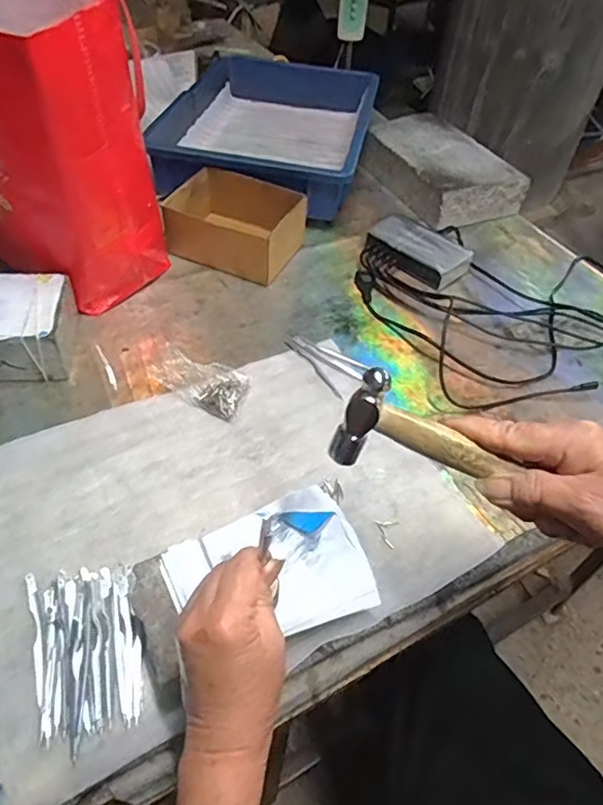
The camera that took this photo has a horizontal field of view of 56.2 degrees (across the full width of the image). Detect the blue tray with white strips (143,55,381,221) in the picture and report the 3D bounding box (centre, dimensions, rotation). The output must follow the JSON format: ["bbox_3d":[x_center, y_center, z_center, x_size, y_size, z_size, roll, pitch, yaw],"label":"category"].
[{"bbox_3d":[-0.049,-0.436,0.902,0.305,0.074,0.401,10,49,5],"label":"blue tray with white strips"}]

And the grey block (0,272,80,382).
[{"bbox_3d":[-0.322,-0.079,0.597,0.148,0.070,0.108,-4,49,-8],"label":"grey block"}]

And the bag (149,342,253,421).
[{"bbox_3d":[-0.102,-0.030,0.584,0.096,0.039,0.058,22,51,14],"label":"bag"}]

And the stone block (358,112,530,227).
[{"bbox_3d":[0.216,-0.372,0.896,0.159,0.061,0.240,-20,53,-21],"label":"stone block"}]

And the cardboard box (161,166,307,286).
[{"bbox_3d":[-0.084,-0.233,0.742,0.160,0.076,0.122,17,50,10],"label":"cardboard box"}]

